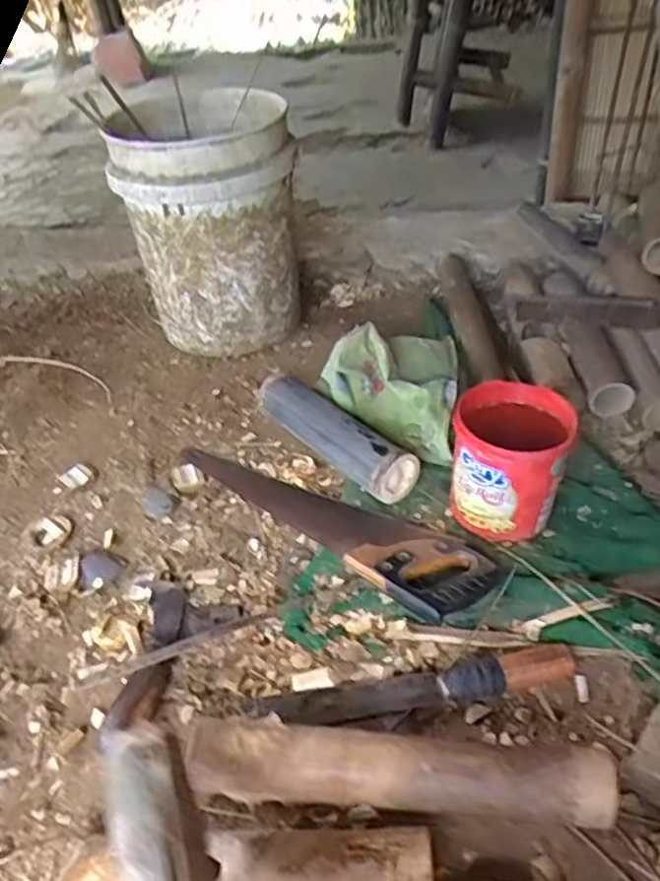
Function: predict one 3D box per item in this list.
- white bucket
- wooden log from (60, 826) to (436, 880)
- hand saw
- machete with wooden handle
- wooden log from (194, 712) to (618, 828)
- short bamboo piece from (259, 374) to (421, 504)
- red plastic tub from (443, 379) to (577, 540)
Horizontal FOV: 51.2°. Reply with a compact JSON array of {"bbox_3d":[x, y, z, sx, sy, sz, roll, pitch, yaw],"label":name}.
[{"bbox_3d":[-0.189,-0.364,1.198,0.259,0.385,0.276,-4,41,1],"label":"white bucket"},{"bbox_3d":[-0.071,0.375,0.599,0.319,0.047,0.078,-4,41,2],"label":"wooden log"},{"bbox_3d":[-0.005,0.085,0.915,0.481,0.043,0.121,29,51,33],"label":"hand saw"},{"bbox_3d":[0.086,0.256,0.724,0.342,0.037,0.050,-8,41,-3],"label":"machete with wooden handle"},{"bbox_3d":[0.060,0.310,0.642,0.378,0.067,0.065,2,42,8],"label":"wooden log"},{"bbox_3d":[0.000,-0.011,1.009,0.070,0.076,0.287,-34,49,-29],"label":"short bamboo piece"},{"bbox_3d":[0.228,0.018,0.872,0.135,0.146,0.137,-3,41,2],"label":"red plastic tub"}]

